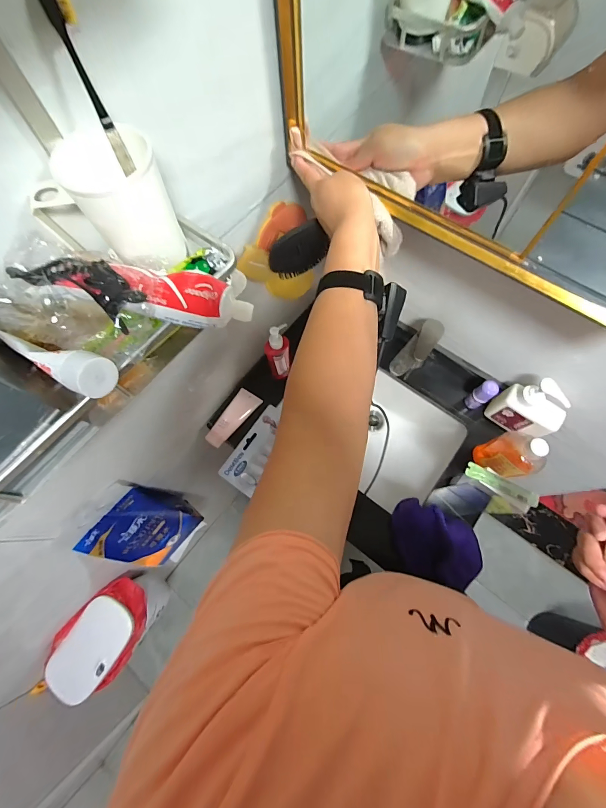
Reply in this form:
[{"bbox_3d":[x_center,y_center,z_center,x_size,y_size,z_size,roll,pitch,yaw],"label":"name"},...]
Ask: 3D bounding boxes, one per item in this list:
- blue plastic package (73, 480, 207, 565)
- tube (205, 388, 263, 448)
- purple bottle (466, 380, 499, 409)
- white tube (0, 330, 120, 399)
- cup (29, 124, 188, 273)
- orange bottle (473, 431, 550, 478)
[{"bbox_3d":[-0.369,0.298,0.806,0.112,0.329,0.179,36,75,13],"label":"blue plastic package"},{"bbox_3d":[-0.161,0.031,0.772,0.049,0.031,0.150,34,75,12],"label":"tube"},{"bbox_3d":[0.385,-0.019,0.732,0.030,0.099,0.034,-35,73,-10],"label":"purple bottle"},{"bbox_3d":[-0.201,-0.038,0.266,0.101,0.035,0.031,22,73,9],"label":"white tube"},{"bbox_3d":[-0.182,-0.192,0.319,0.106,0.098,0.093,-17,71,-4],"label":"cup"},{"bbox_3d":[0.404,0.099,0.652,0.063,0.165,0.083,-17,71,-4],"label":"orange bottle"}]

